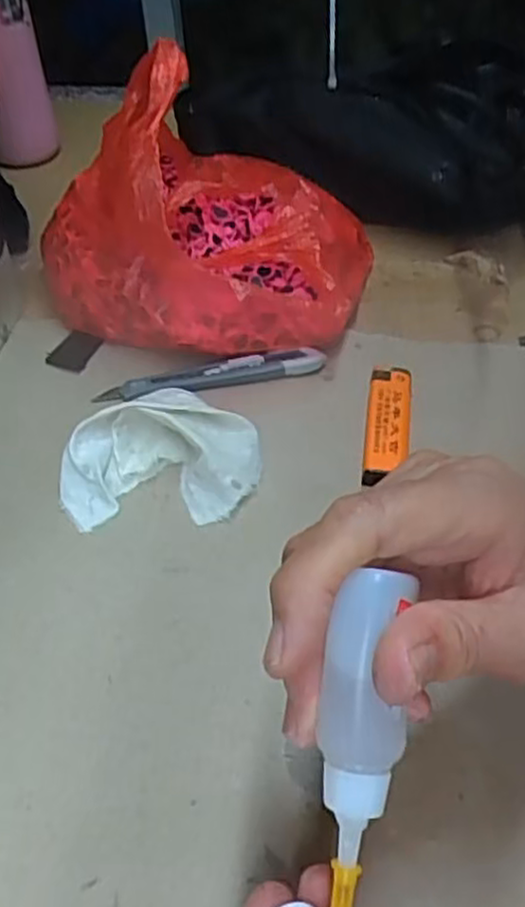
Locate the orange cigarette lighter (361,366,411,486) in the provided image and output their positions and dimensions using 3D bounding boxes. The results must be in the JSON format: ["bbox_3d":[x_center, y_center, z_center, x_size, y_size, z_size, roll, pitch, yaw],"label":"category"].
[{"bbox_3d":[0.068,-0.016,0.398,0.022,0.015,0.076,5,48,8],"label":"orange cigarette lighter"}]

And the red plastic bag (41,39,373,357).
[{"bbox_3d":[-0.035,-0.160,0.442,0.199,0.138,0.184,3,48,6],"label":"red plastic bag"}]

